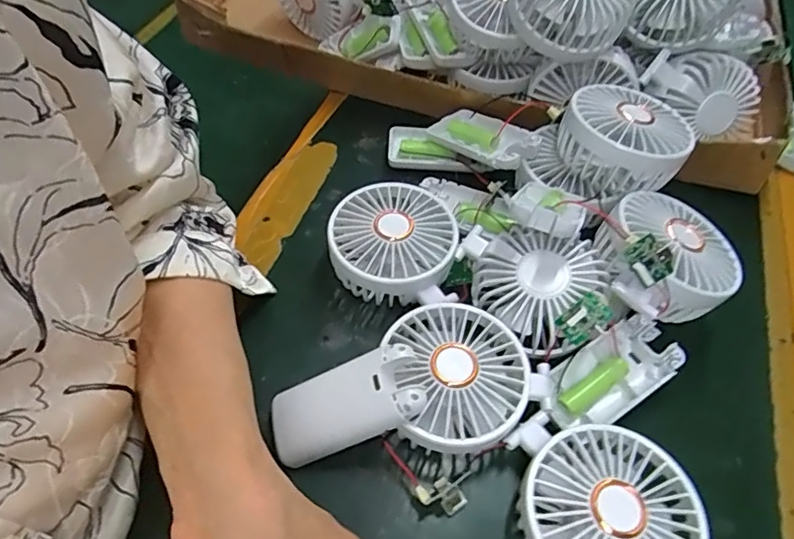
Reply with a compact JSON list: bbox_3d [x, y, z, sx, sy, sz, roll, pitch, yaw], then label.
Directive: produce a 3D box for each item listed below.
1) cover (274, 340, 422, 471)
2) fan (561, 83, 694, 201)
[{"bbox_3d":[-0.030,0.077,0.302,0.092,0.016,0.041,-27,53,20],"label":"cover"},{"bbox_3d":[0.160,-0.095,0.379,0.081,0.039,0.078,31,57,16],"label":"fan"}]

